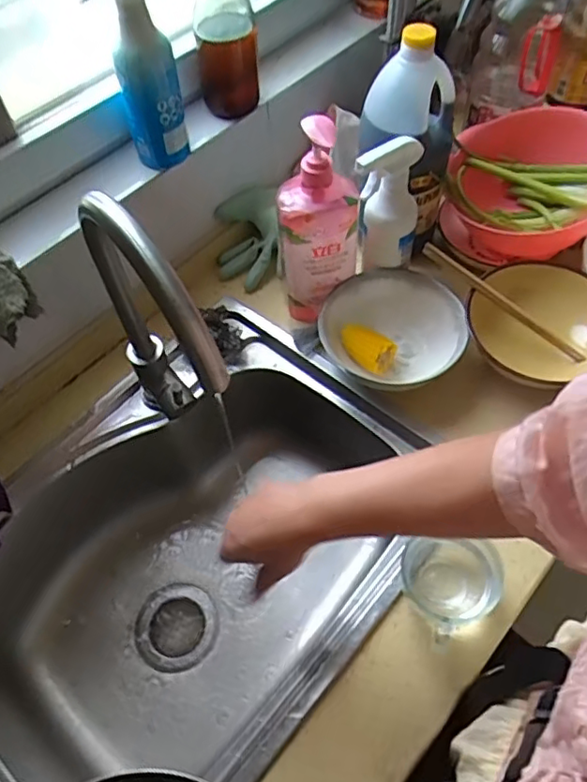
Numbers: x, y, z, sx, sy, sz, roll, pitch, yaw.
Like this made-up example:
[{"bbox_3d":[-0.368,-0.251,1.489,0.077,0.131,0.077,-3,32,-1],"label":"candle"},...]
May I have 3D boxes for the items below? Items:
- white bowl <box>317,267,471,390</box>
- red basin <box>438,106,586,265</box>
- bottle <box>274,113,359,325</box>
[{"bbox_3d":[0.124,-0.076,0.742,0.171,0.063,0.162,-1,57,2],"label":"white bowl"},{"bbox_3d":[0.319,-0.275,0.804,0.209,0.160,0.209,-1,57,2],"label":"red basin"},{"bbox_3d":[0.029,-0.193,0.700,0.093,0.255,0.061,5,57,6],"label":"bottle"}]

